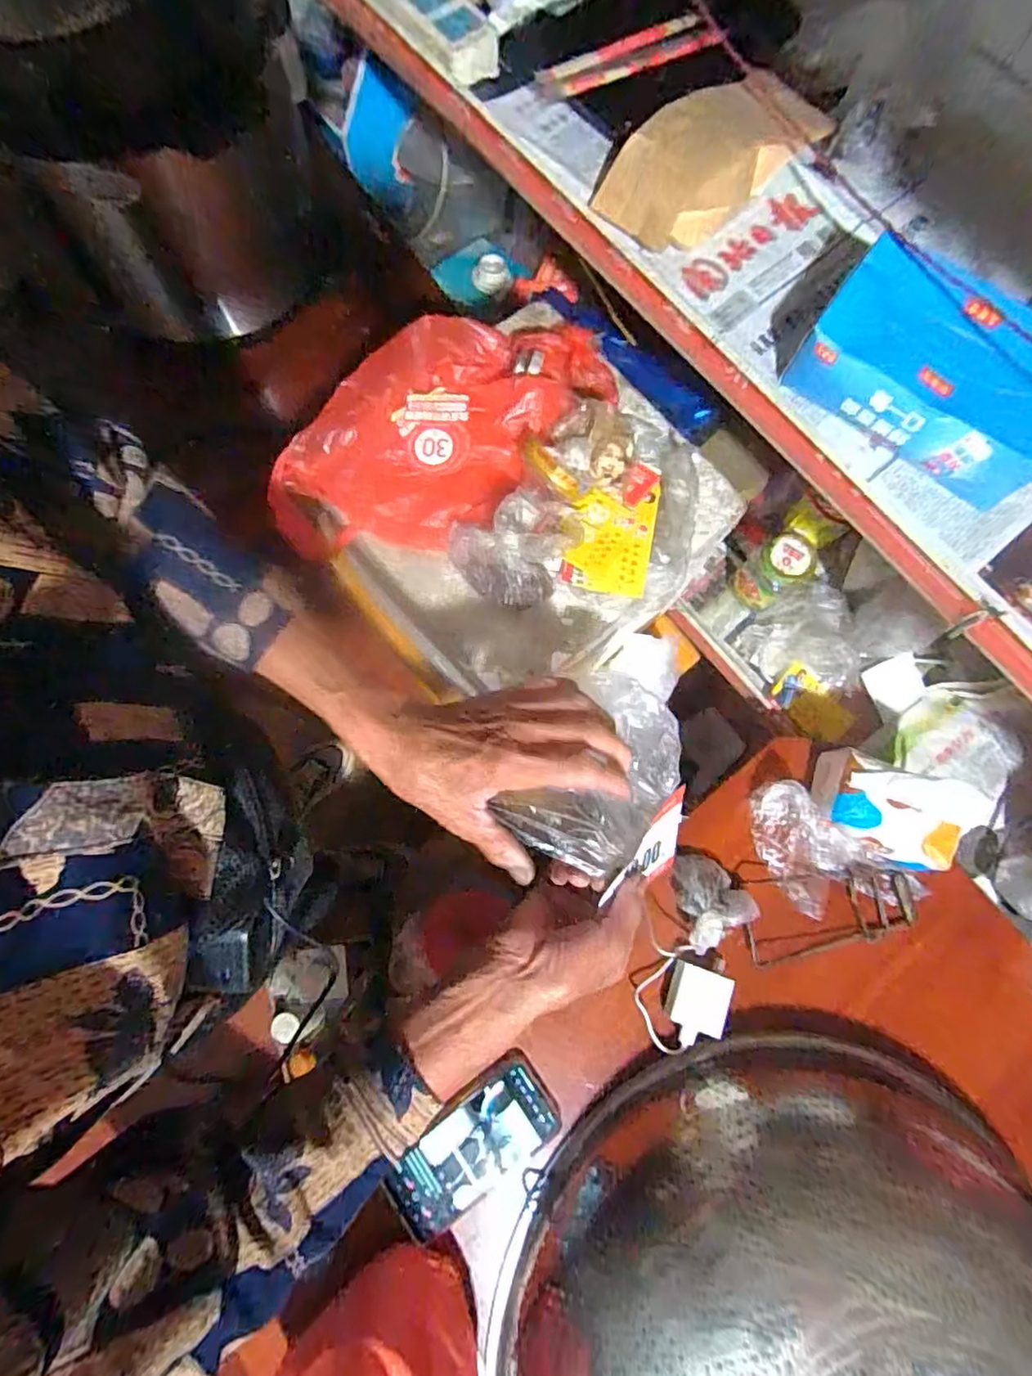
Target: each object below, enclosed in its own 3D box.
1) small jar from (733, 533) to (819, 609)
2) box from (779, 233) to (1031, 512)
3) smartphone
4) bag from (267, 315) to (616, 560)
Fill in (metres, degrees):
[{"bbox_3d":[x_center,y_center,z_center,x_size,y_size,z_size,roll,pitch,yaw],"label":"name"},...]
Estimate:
[{"bbox_3d":[0.320,-0.146,0.770,0.071,0.090,0.062,-38,81,-9],"label":"small jar"},{"bbox_3d":[0.316,-0.234,0.469,0.185,0.063,0.120,35,79,6],"label":"box"},{"bbox_3d":[-0.043,0.437,0.589,0.171,0.016,0.085,-35,81,-8],"label":"smartphone"},{"bbox_3d":[-0.067,-0.221,0.535,0.182,0.046,0.293,38,80,6],"label":"bag"}]

